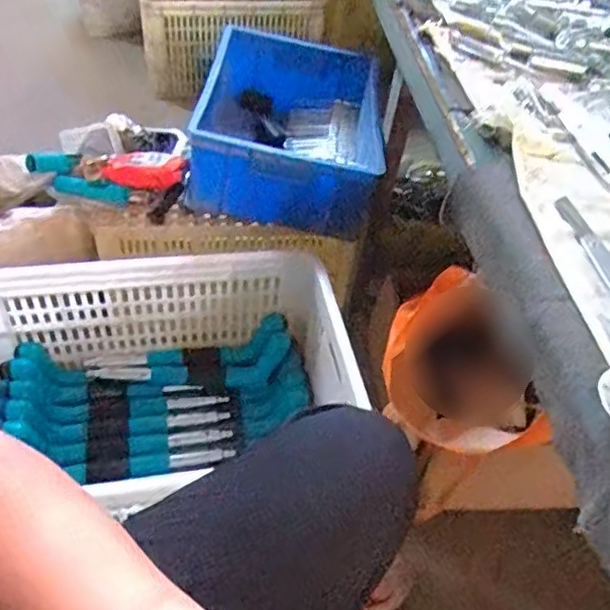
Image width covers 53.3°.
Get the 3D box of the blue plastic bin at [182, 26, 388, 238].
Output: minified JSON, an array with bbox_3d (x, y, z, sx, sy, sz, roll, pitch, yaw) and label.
[{"bbox_3d":[-0.030,-0.305,1.047,0.299,0.165,0.346,4,47,-3],"label":"blue plastic bin"}]

